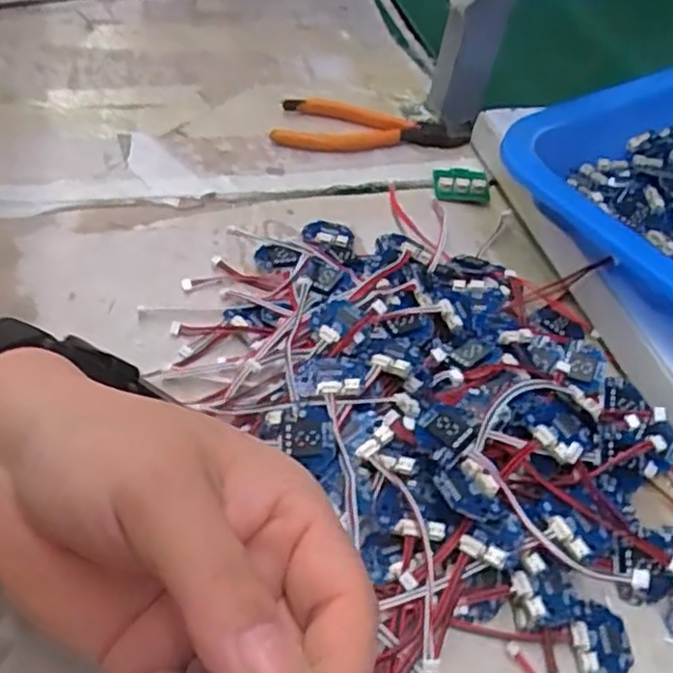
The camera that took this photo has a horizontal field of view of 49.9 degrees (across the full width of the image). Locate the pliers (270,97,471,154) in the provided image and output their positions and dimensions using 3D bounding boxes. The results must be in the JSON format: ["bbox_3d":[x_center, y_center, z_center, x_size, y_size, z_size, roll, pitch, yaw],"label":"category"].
[{"bbox_3d":[0.025,-0.137,0.482,0.126,0.007,0.054,11,47,0],"label":"pliers"}]

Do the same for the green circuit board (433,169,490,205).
[{"bbox_3d":[0.078,-0.095,0.453,0.034,0.009,0.023,4,47,-6],"label":"green circuit board"}]

